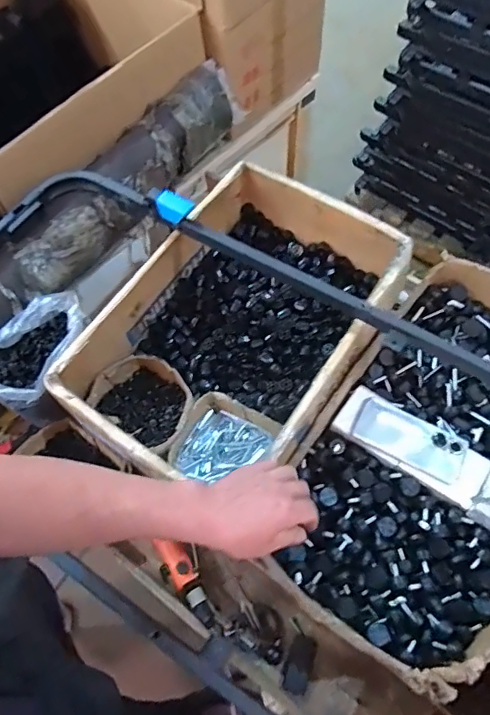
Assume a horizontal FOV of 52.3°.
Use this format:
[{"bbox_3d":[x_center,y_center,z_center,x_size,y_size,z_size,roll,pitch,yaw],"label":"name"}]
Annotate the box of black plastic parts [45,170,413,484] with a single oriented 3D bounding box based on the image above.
[{"bbox_3d":[0.010,-0.061,0.826,0.353,0.145,0.568,29,69,16],"label":"box of black plastic parts"}]

